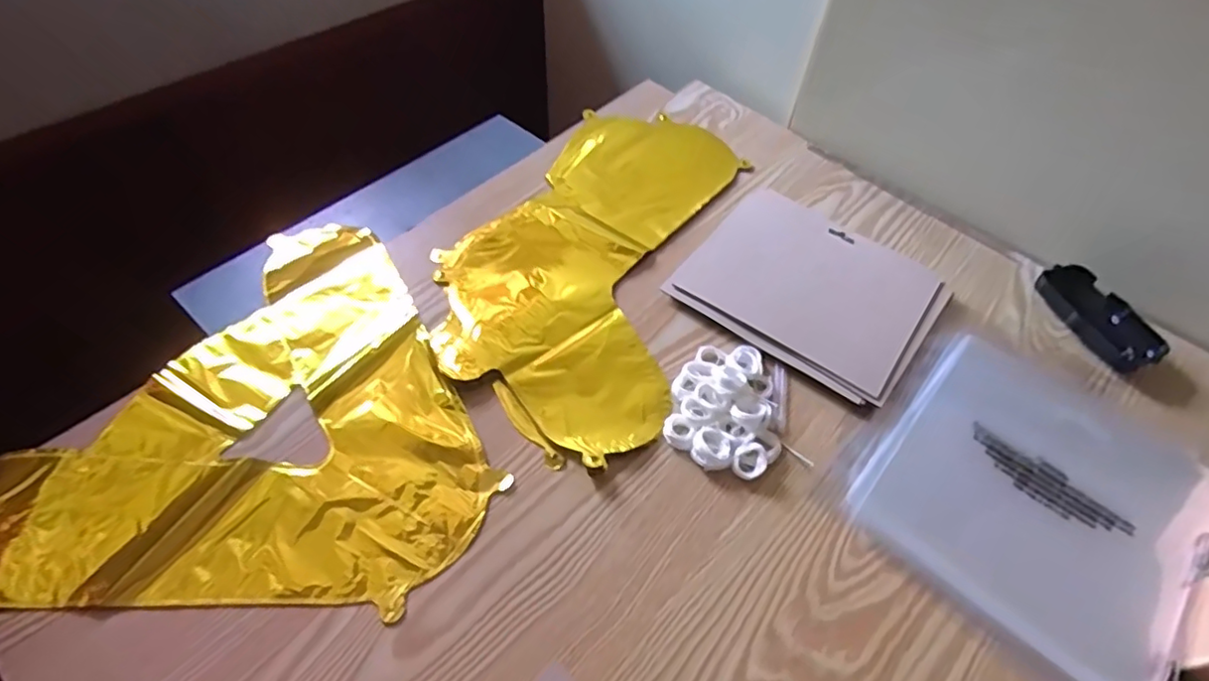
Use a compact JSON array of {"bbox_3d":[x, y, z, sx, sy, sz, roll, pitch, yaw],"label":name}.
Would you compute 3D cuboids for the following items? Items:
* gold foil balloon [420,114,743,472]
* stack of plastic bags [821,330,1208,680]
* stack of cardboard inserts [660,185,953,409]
[{"bbox_3d":[-0.008,-0.091,0.583,0.221,0.008,0.415,19,55,11],"label":"gold foil balloon"},{"bbox_3d":[0.314,0.108,0.449,0.230,0.019,0.218,-37,63,-26],"label":"stack of plastic bags"},{"bbox_3d":[0.187,-0.051,0.558,0.205,0.016,0.174,34,58,20],"label":"stack of cardboard inserts"}]

